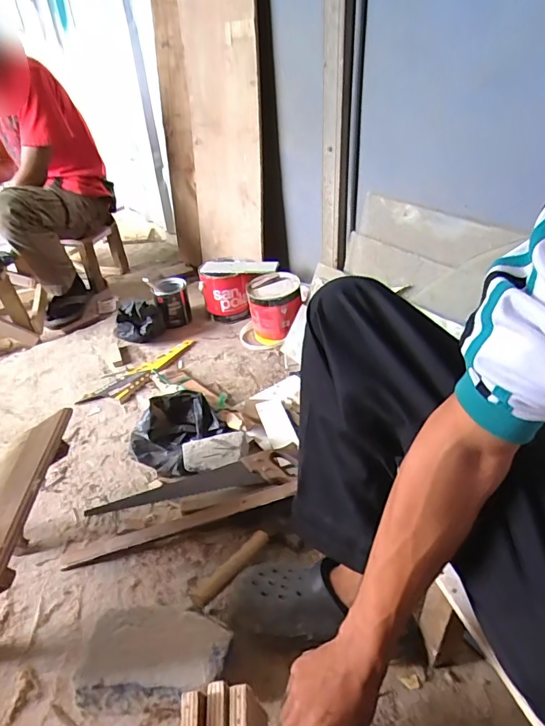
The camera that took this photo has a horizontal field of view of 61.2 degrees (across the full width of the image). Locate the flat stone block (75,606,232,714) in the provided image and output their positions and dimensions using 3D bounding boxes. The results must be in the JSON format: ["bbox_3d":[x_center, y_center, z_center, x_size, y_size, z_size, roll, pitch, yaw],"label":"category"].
[{"bbox_3d":[-0.163,0.412,0.651,0.208,0.079,0.116,-3,36,3],"label":"flat stone block"}]

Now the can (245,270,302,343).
[{"bbox_3d":[0.008,-0.153,1.322,0.142,0.159,0.145,-3,36,2],"label":"can"}]

